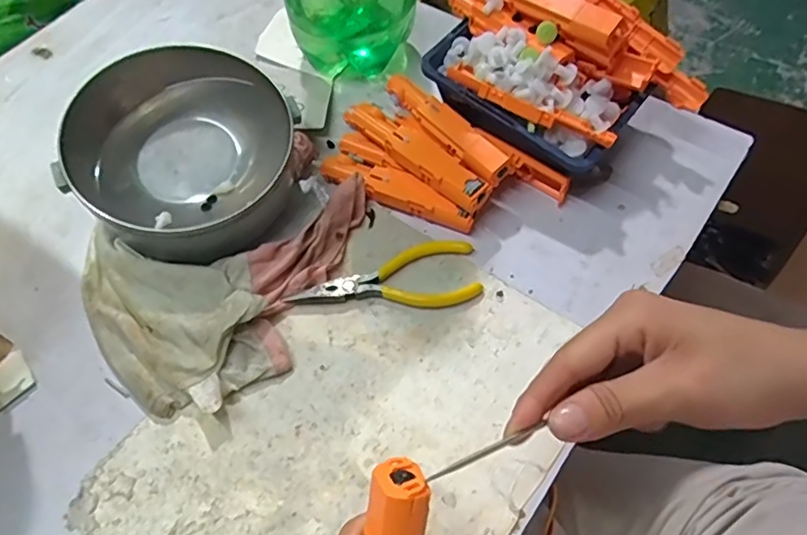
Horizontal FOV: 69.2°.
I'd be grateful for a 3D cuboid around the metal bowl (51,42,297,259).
[{"bbox_3d":[-0.152,-0.077,0.408,0.124,0.083,0.138,23,63,16],"label":"metal bowl"}]

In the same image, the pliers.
[{"bbox_3d":[-0.012,0.007,0.391,0.121,0.009,0.046,-5,59,0],"label":"pliers"}]

